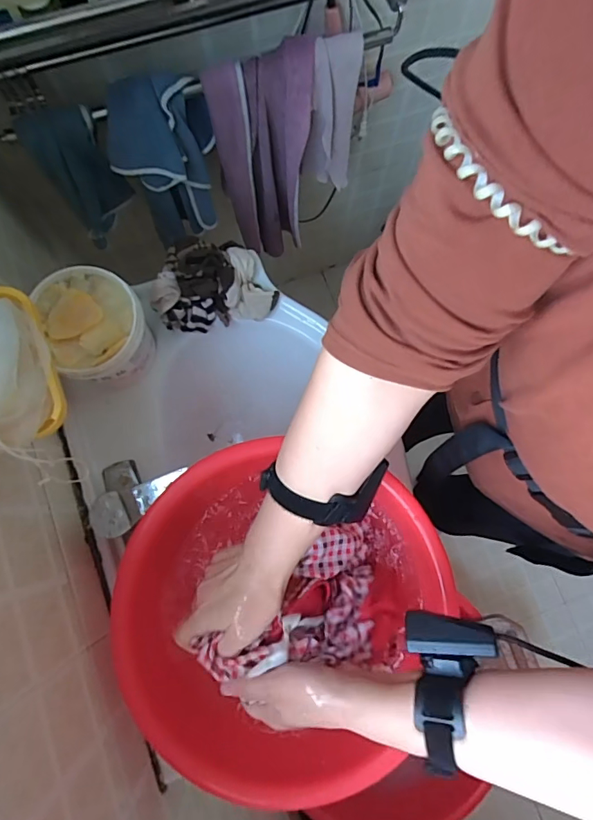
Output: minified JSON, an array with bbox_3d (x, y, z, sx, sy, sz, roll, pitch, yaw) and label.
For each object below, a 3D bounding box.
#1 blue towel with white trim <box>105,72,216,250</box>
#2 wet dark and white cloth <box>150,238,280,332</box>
[{"bbox_3d":[-0.194,-0.375,0.725,0.140,0.266,0.080,-10,79,-3],"label":"blue towel with white trim"},{"bbox_3d":[-0.116,-0.177,0.621,0.154,0.062,0.115,-12,79,-3],"label":"wet dark and white cloth"}]

